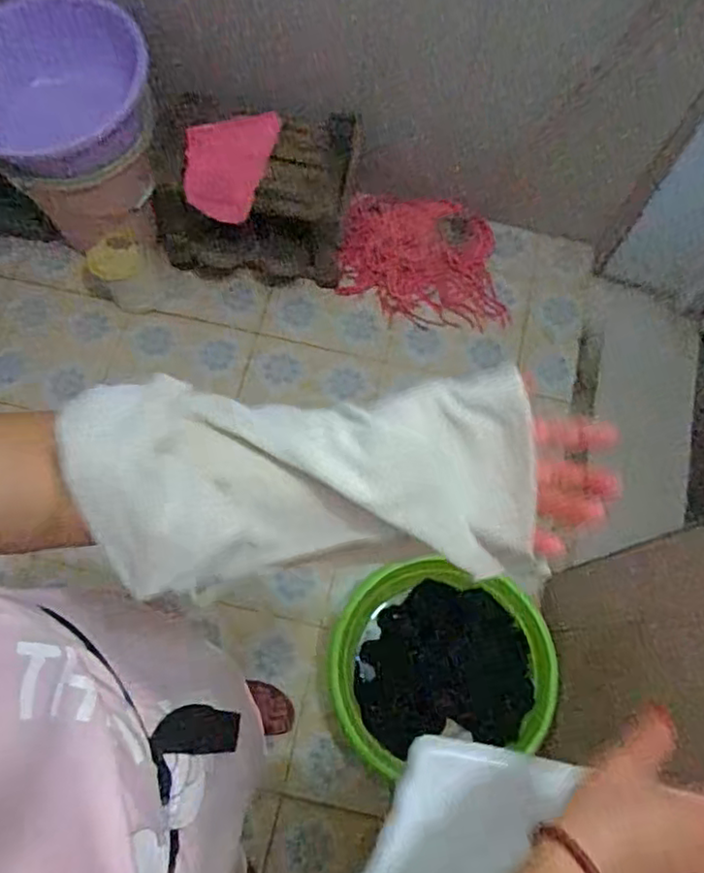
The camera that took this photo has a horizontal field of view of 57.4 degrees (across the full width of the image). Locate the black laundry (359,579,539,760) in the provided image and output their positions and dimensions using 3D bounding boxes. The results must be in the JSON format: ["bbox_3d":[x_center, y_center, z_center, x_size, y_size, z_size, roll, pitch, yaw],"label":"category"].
[{"bbox_3d":[0.166,0.442,1.233,0.315,0.098,0.302,-5,70,-5],"label":"black laundry"}]

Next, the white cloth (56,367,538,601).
[{"bbox_3d":[-0.031,0.032,0.387,0.259,0.080,0.111,-1,70,6],"label":"white cloth"}]

